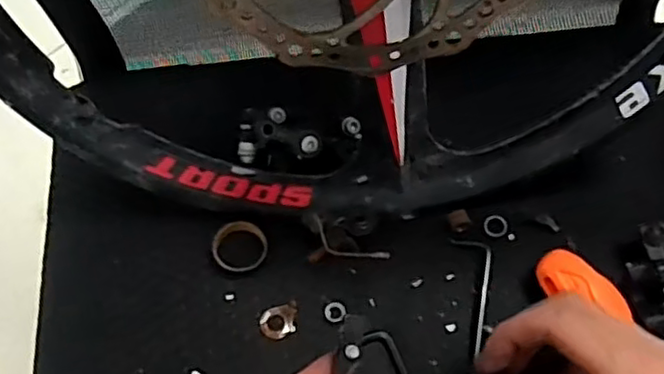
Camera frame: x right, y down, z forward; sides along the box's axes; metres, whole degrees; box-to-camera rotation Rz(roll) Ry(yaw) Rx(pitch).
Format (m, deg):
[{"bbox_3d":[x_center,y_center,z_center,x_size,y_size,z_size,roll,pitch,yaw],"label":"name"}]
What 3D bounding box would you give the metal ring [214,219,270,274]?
[{"bbox_3d":[-0.055,0.035,0.394,0.032,0.007,0.034,-1,64,1],"label":"metal ring"}]

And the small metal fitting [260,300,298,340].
[{"bbox_3d":[-0.030,0.077,0.379,0.023,0.004,0.018,-18,64,-7],"label":"small metal fitting"}]

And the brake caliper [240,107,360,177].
[{"bbox_3d":[-0.019,-0.027,0.404,0.073,0.042,0.032,-6,64,-1],"label":"brake caliper"}]

